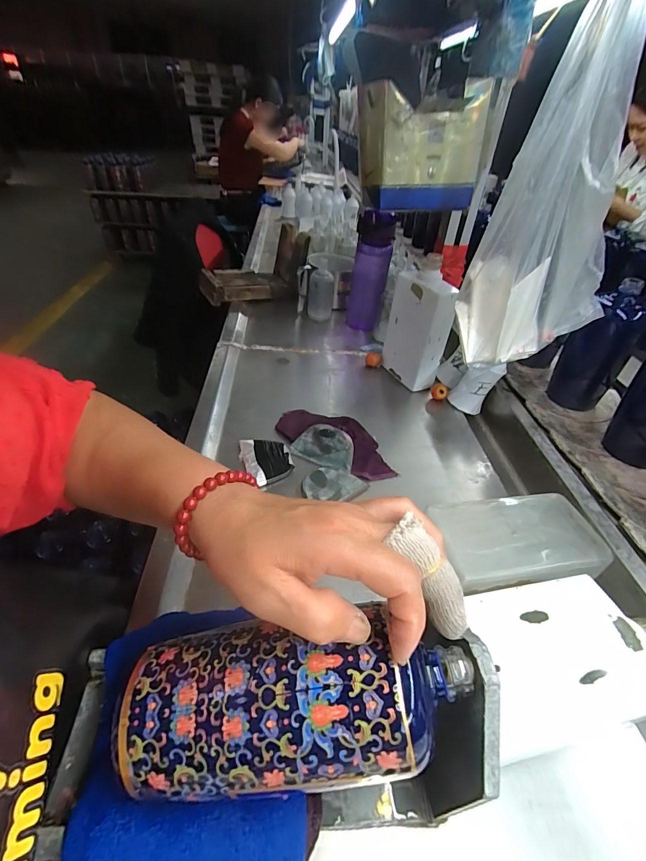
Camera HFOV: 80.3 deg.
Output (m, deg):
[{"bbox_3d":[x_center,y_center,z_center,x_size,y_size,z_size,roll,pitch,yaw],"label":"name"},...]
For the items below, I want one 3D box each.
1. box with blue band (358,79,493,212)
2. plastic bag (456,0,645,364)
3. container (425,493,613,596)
[{"bbox_3d":[0.130,-0.377,0.519,0.156,0.124,0.087,-6,41,-10],"label":"box with blue band"},{"bbox_3d":[0.242,-0.224,0.393,0.164,0.306,0.079,-20,46,-24],"label":"plastic bag"},{"bbox_3d":[0.202,0.113,0.394,0.169,0.036,0.095,-6,41,-9],"label":"container"}]

